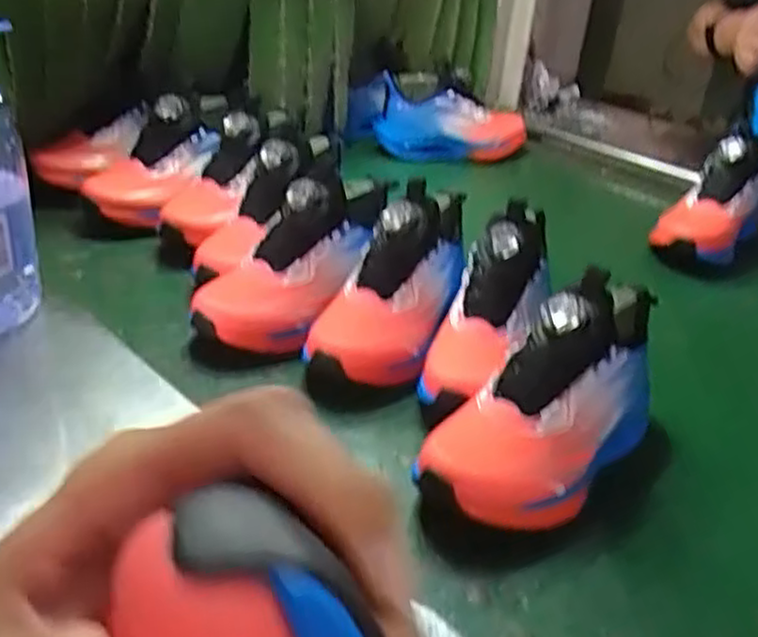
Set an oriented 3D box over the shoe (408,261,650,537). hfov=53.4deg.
[{"bbox_3d":[0.120,0.047,0.505,0.093,0.119,0.203,25,35,29],"label":"shoe"}]

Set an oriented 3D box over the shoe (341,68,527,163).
[{"bbox_3d":[0.087,-0.306,1.109,0.259,0.120,0.119,8,30,3],"label":"shoe"}]

